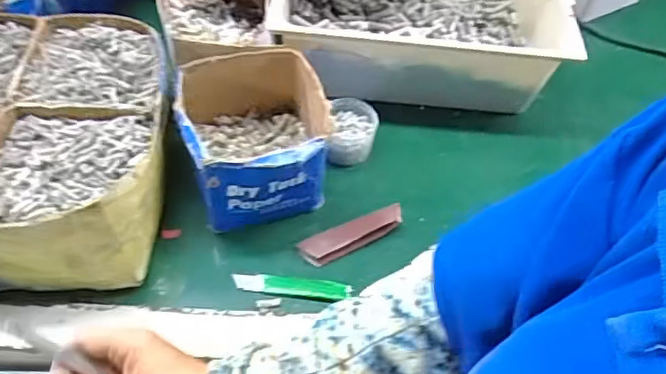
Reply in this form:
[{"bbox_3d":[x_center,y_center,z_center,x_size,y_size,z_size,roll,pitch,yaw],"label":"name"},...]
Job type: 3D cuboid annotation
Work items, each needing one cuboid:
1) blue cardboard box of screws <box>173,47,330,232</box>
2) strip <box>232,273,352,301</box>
[{"bbox_3d":[-0.082,-0.049,0.627,0.140,0.118,0.144,-15,56,-14],"label":"blue cardboard box of screws"},{"bbox_3d":[-0.042,0.100,0.593,0.115,0.004,0.021,6,54,1],"label":"strip"}]

